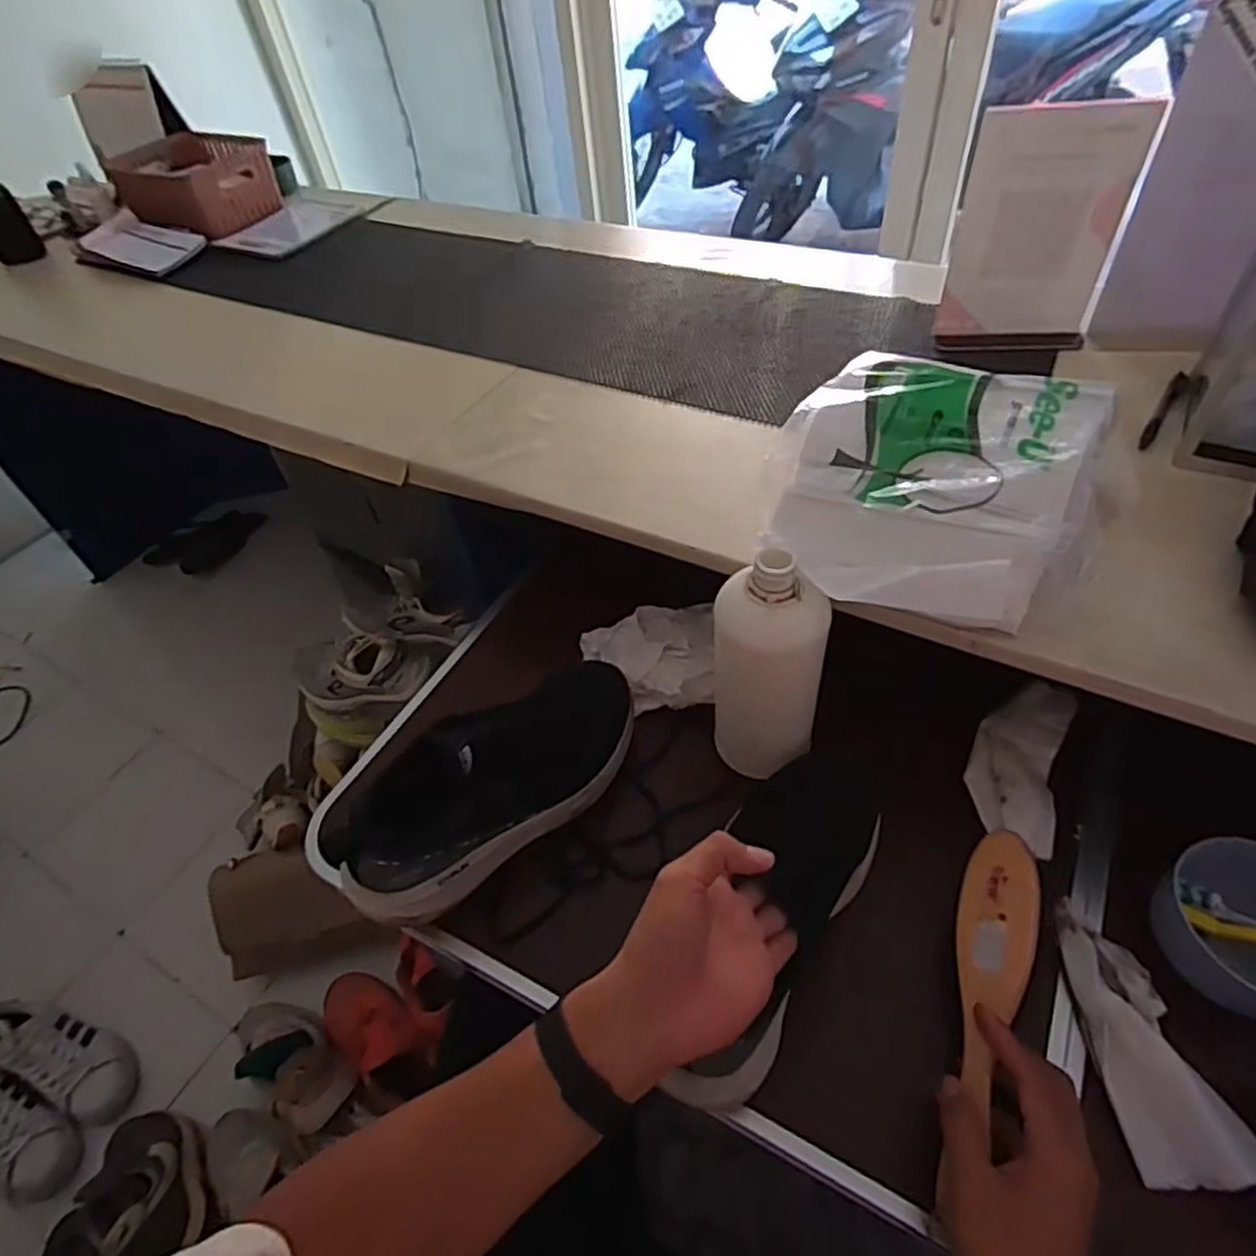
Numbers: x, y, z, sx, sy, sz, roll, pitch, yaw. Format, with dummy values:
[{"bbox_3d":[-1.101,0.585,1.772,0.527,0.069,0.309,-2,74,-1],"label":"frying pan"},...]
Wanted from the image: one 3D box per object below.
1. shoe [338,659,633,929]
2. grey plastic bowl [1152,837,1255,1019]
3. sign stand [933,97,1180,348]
[{"bbox_3d":[-0.099,0.122,0.588,0.273,0.098,0.094,-34,53,-22],"label":"shoe"},{"bbox_3d":[0.424,0.204,0.497,0.104,0.048,0.108,-32,53,-20],"label":"grey plastic bowl"},{"bbox_3d":[0.410,-0.386,0.737,0.151,0.227,0.033,5,49,11],"label":"sign stand"}]

